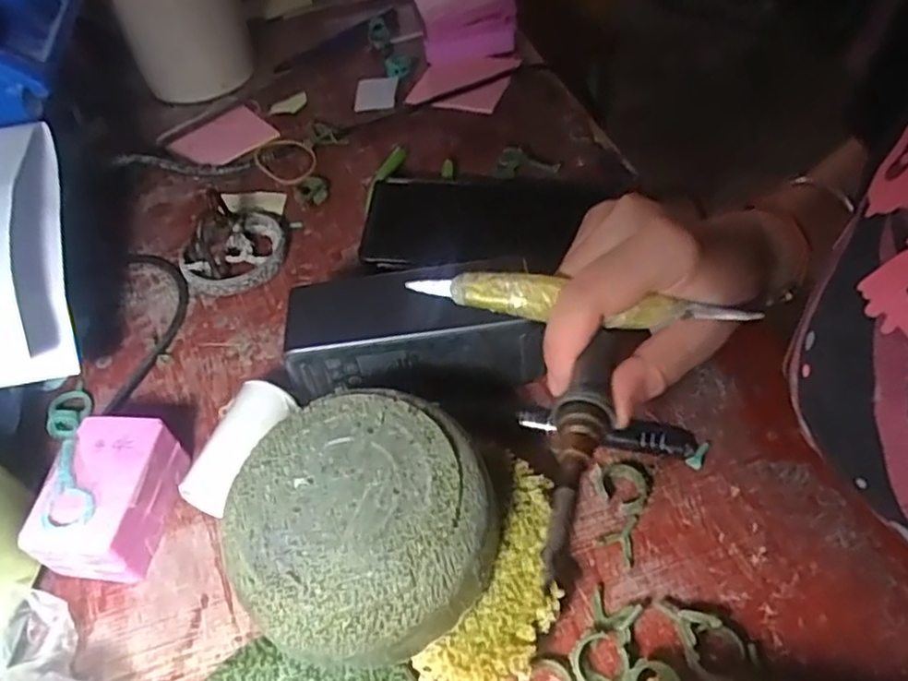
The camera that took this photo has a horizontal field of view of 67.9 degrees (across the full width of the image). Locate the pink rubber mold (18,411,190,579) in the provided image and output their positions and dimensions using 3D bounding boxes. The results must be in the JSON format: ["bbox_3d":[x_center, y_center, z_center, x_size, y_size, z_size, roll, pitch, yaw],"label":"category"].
[{"bbox_3d":[-0.165,0.078,0.323,0.043,0.040,0.072,3,52,9],"label":"pink rubber mold"}]

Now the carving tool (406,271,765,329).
[{"bbox_3d":[0.055,-0.016,0.291,0.147,0.015,0.011,8,51,4],"label":"carving tool"}]

